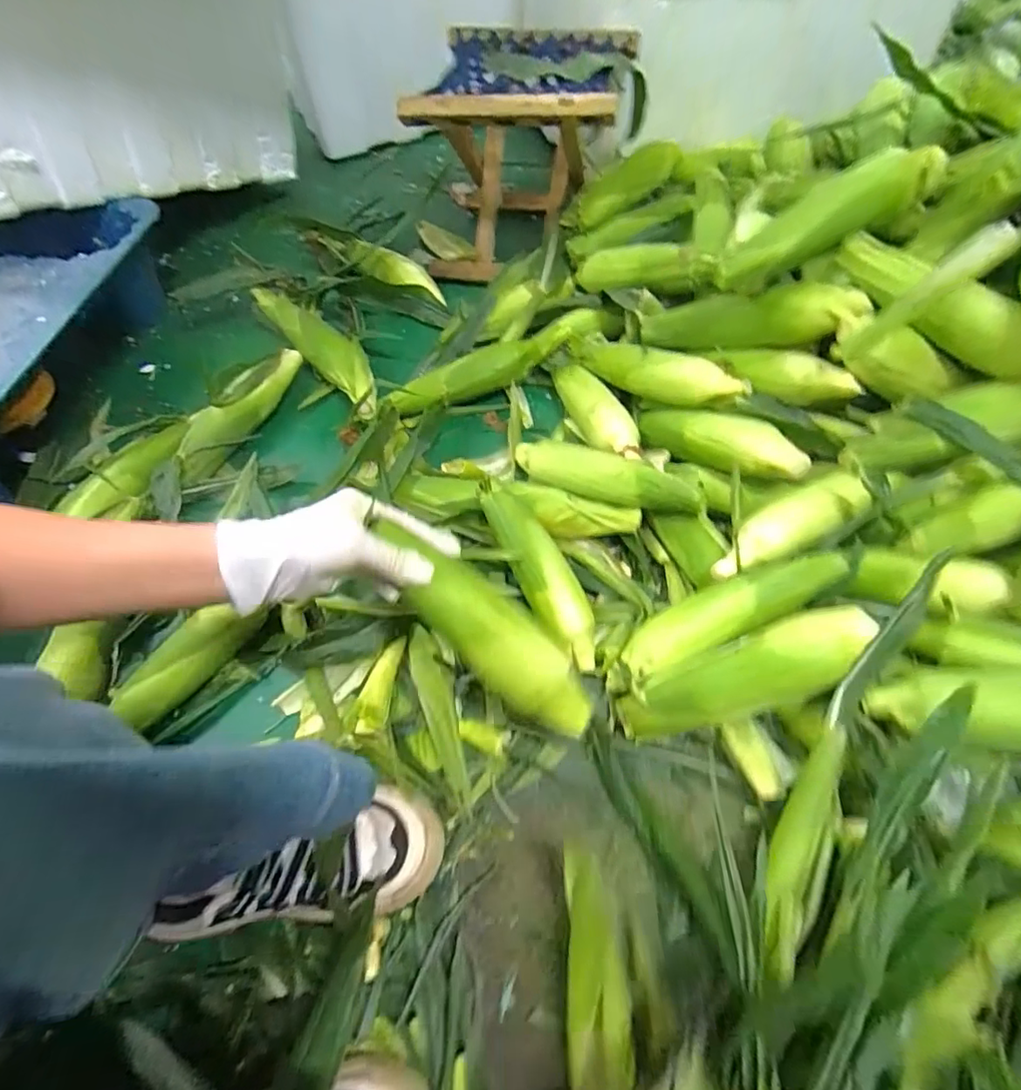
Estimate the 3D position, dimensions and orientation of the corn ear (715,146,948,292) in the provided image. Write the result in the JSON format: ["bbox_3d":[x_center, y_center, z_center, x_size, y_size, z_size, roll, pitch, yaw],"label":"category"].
[{"bbox_3d":[0.310,-0.320,0.553,0.231,0.053,0.061,-27,60,6],"label":"corn ear"}]

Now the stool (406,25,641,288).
[{"bbox_3d":[0.028,-0.579,0.827,0.285,0.237,0.252,10,61,10],"label":"stool"}]

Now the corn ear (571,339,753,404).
[{"bbox_3d":[0.167,-0.208,0.664,0.046,0.045,0.238,-43,49,-19],"label":"corn ear"}]

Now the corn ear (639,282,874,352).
[{"bbox_3d":[0.255,-0.250,0.615,0.236,0.049,0.046,12,58,40],"label":"corn ear"}]

